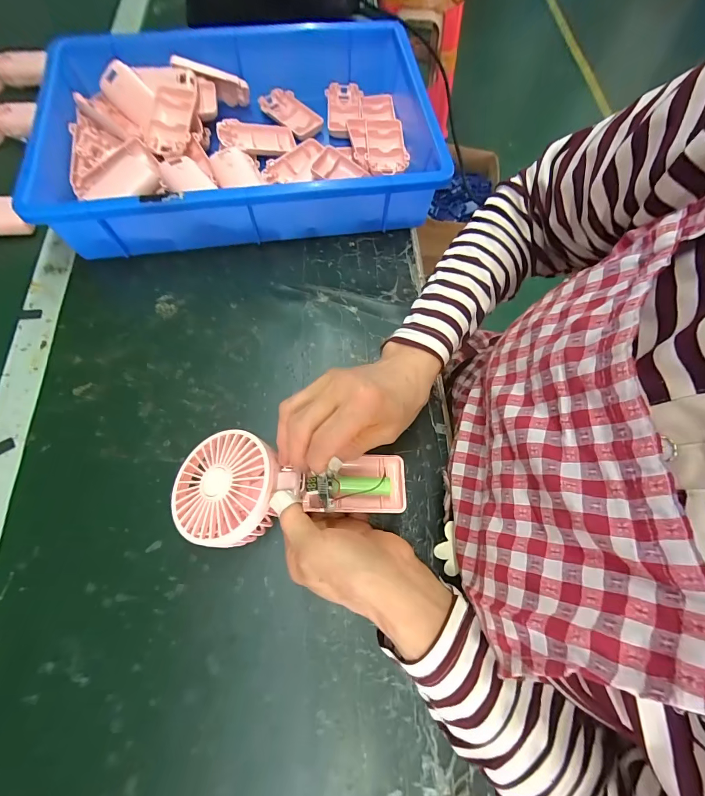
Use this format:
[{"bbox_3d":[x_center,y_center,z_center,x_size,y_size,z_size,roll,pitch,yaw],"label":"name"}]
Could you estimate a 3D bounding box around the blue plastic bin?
[{"bbox_3d":[-0.118,-0.322,0.437,0.418,0.084,0.291,-8,69,-5],"label":"blue plastic bin"}]

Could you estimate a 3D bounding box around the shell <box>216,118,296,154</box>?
[{"bbox_3d":[-0.122,-0.335,0.454,0.092,0.023,0.051,-9,69,-6],"label":"shell"}]

